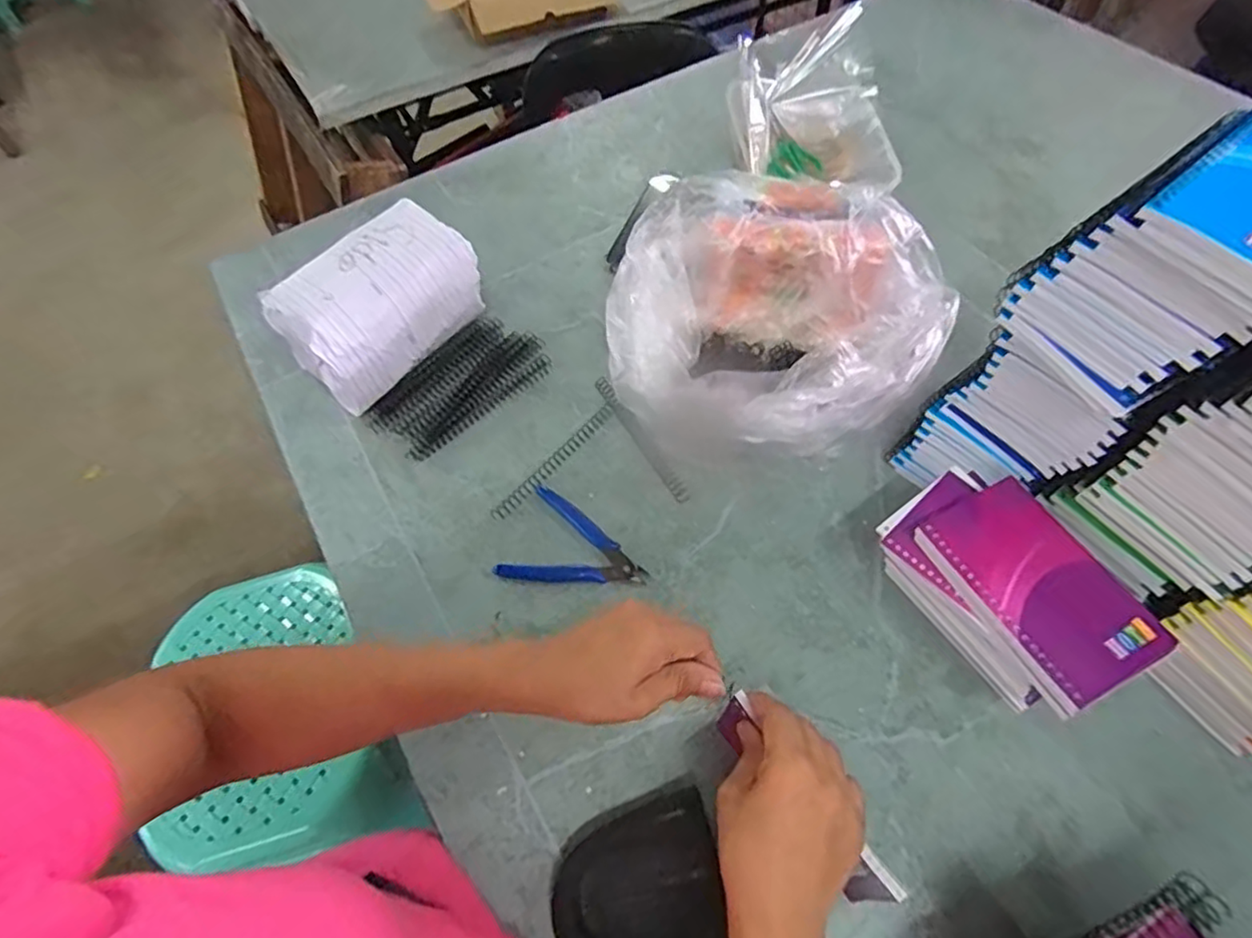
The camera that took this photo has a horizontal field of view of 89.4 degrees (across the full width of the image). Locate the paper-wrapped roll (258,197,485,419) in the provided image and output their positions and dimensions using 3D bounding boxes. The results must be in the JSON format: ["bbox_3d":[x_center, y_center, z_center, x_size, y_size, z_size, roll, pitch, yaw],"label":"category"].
[{"bbox_3d":[-0.228,-0.153,0.596,0.179,0.100,0.113,-40,65,-18],"label":"paper-wrapped roll"}]

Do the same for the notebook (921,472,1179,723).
[{"bbox_3d":[0.250,0.072,0.388,0.077,0.018,0.129,-24,61,-10],"label":"notebook"}]

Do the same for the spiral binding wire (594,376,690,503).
[{"bbox_3d":[0.011,-0.031,0.566,0.012,0.010,0.148,-28,62,-12],"label":"spiral binding wire"}]

